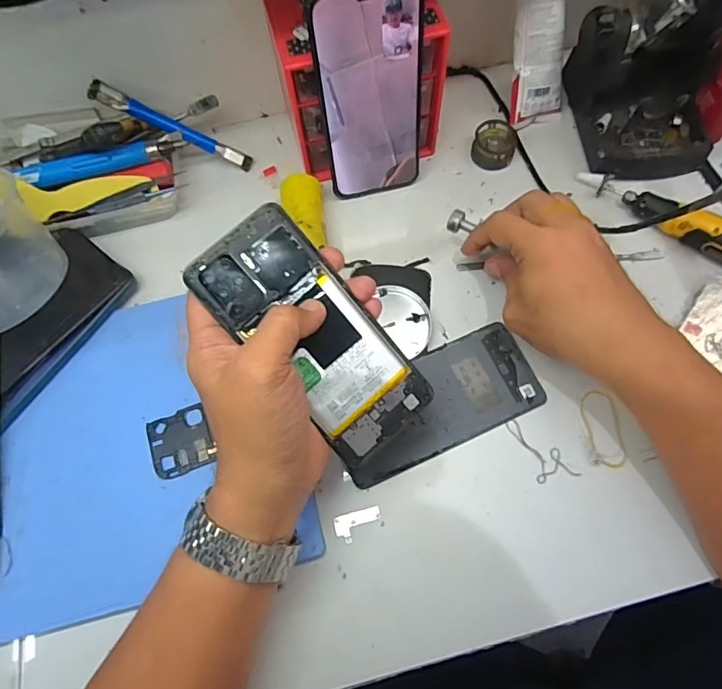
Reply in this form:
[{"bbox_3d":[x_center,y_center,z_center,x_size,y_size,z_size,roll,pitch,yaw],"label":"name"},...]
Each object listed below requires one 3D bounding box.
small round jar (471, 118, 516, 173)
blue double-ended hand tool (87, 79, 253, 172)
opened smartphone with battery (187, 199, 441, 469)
[{"bbox_3d":[0.123,-0.184,0.436,0.038,0.018,0.043,20,70,10],"label":"small round jar"},{"bbox_3d":[-0.166,-0.194,0.422,0.140,0.010,0.017,20,66,-23],"label":"blue double-ended hand tool"},{"bbox_3d":[-0.027,-0.005,0.287,0.072,0.004,0.155,-41,99,-8],"label":"opened smartphone with battery"}]

